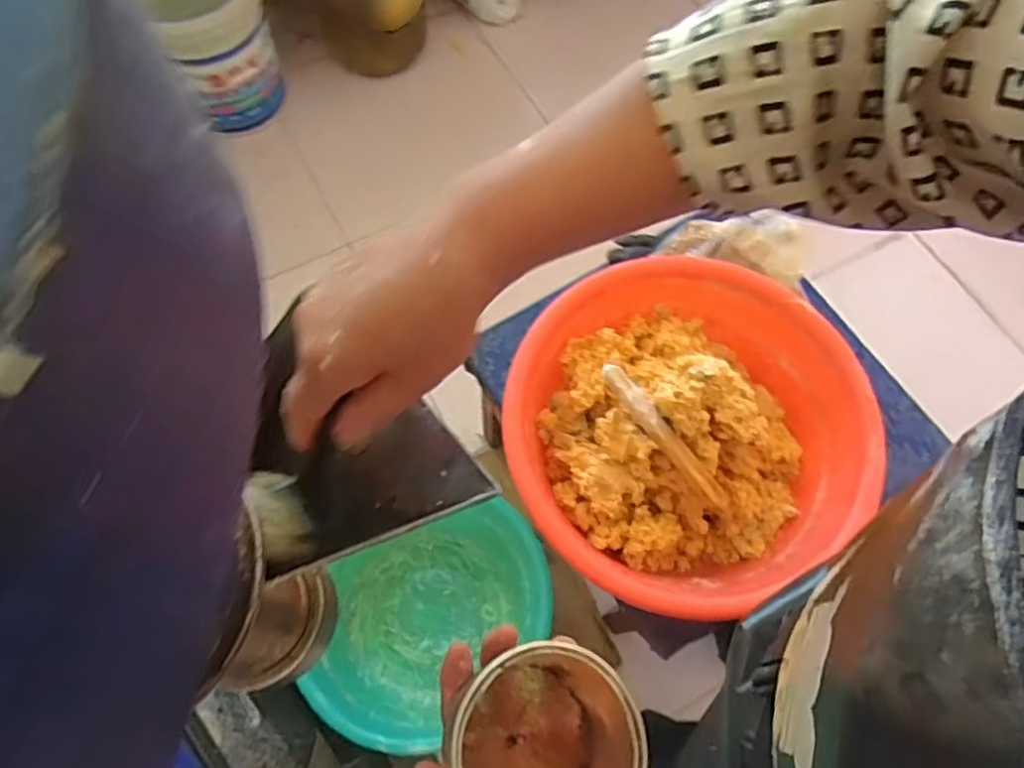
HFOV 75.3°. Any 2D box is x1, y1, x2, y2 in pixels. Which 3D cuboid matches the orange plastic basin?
[{"bbox_3d":[0.211,0.064,0.814,0.413,0.160,0.379,0,66,0],"label":"orange plastic basin"}]

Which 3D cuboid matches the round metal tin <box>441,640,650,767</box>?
[{"bbox_3d":[0.015,0.172,0.310,0.074,0.093,0.080,31,69,13],"label":"round metal tin"}]

